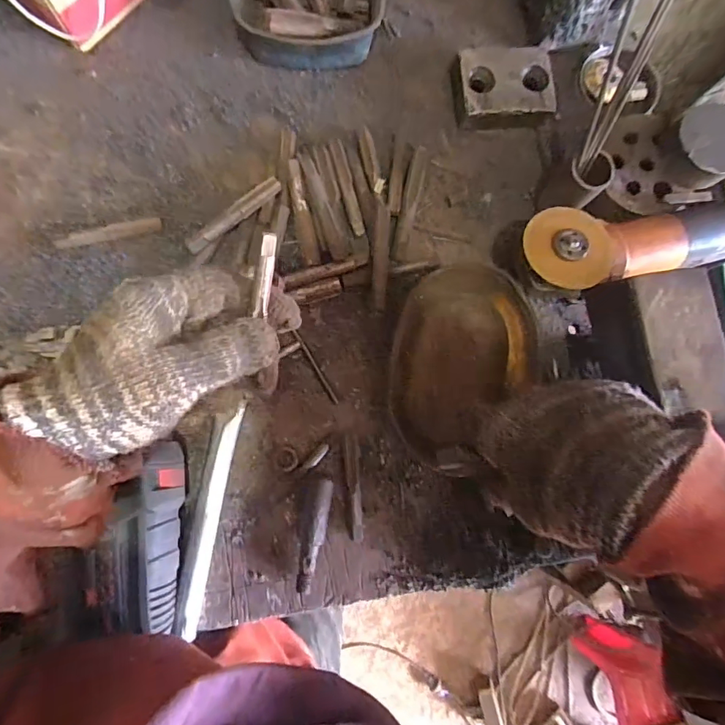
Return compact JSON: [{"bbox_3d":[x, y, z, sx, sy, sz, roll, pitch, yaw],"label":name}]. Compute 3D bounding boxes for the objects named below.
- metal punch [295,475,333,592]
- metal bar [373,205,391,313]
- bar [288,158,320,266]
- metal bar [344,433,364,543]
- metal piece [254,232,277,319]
[{"bbox_3d":[-0.046,0.163,0.437,0.023,0.017,0.103,8,83,-5],"label":"metal punch"},{"bbox_3d":[0.019,-0.106,0.467,0.017,0.010,0.105,4,83,-6],"label":"metal bar"},{"bbox_3d":[-0.060,-0.152,0.473,0.014,0.013,0.106,-11,85,-7],"label":"bar"},{"bbox_3d":[-0.008,0.120,0.447,0.013,0.010,0.101,-4,84,-7],"label":"metal bar"},{"bbox_3d":[-0.056,-0.051,0.271,0.009,0.004,0.048,8,112,-4],"label":"metal piece"}]

